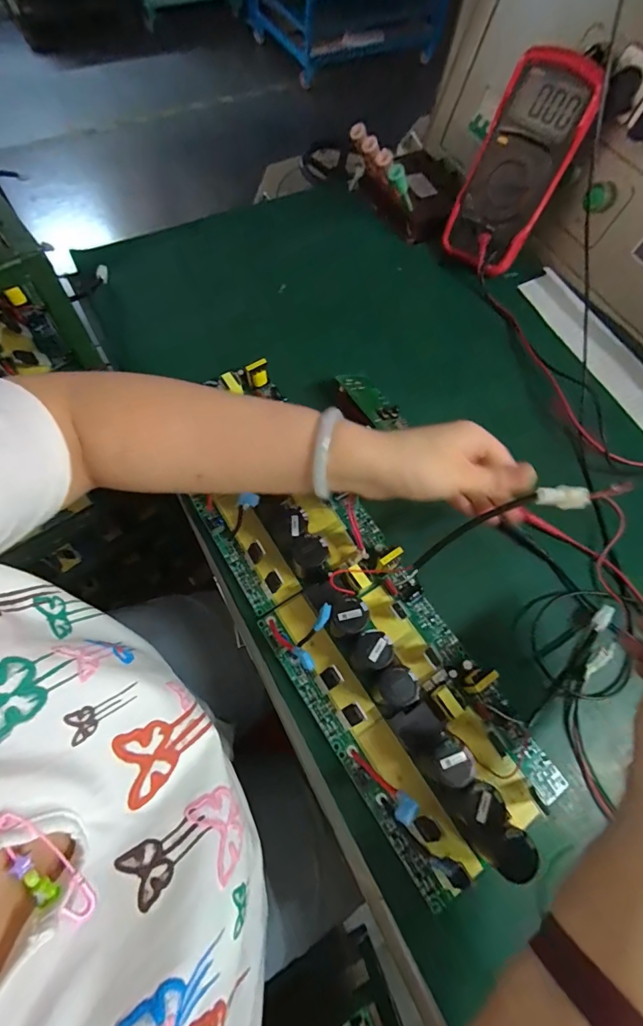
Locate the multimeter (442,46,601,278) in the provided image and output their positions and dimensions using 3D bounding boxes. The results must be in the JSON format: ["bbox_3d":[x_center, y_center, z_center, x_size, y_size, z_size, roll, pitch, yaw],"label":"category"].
[{"bbox_3d":[0.220,-0.394,0.493,0.096,0.195,0.037,34,41,12],"label":"multimeter"}]

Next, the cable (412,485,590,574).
[{"bbox_3d":[0.138,0.012,0.348,0.144,0.016,0.022,-27,67,20],"label":"cable"}]

